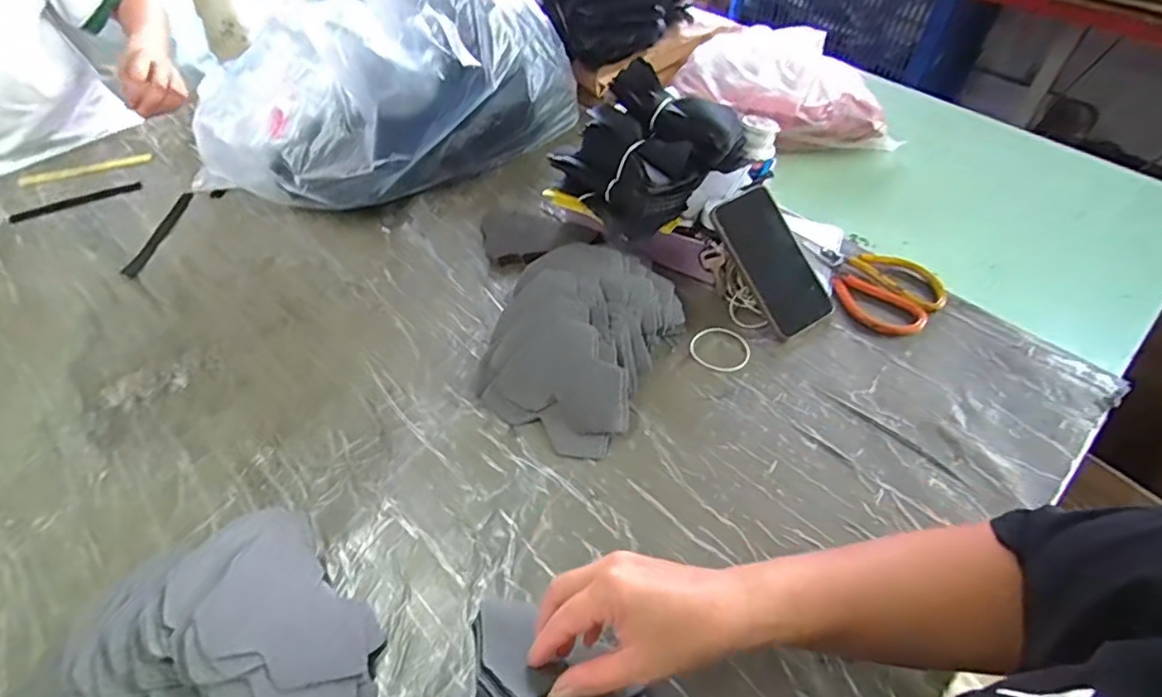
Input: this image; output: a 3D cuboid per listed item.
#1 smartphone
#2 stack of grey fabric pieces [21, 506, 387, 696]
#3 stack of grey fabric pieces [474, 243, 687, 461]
[{"bbox_3d":[0.204,-0.092,0.605,0.074,0.013,0.154,-32,94,-12],"label":"smartphone"},{"bbox_3d":[-0.269,0.235,0.401,0.218,0.070,0.194,-33,59,-21],"label":"stack of grey fabric pieces"},{"bbox_3d":[-0.005,-0.014,0.572,0.170,0.062,0.222,24,57,18],"label":"stack of grey fabric pieces"}]

